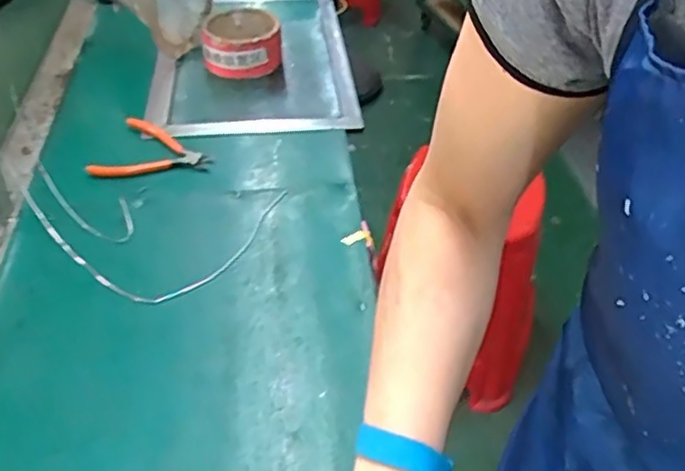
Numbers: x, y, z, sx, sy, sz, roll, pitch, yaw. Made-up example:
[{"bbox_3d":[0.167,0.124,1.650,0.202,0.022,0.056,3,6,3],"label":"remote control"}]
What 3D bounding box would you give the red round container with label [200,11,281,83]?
[{"bbox_3d":[-0.153,-0.297,1.025,0.113,0.061,0.124,-2,43,-5],"label":"red round container with label"}]

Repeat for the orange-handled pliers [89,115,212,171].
[{"bbox_3d":[-0.243,-0.117,0.845,0.144,0.027,0.086,-5,43,-9],"label":"orange-handled pliers"}]

